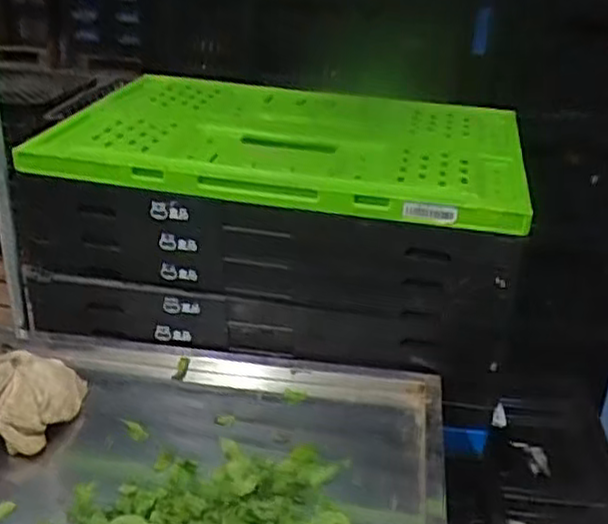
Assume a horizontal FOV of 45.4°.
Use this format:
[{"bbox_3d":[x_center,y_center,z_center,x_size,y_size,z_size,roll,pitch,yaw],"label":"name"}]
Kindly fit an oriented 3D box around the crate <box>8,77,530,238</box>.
[{"bbox_3d":[-0.009,-0.166,0.952,0.567,0.050,0.354,6,28,6],"label":"crate"}]

